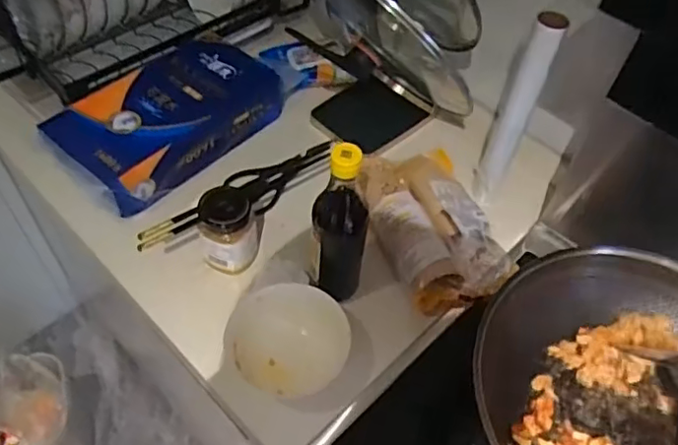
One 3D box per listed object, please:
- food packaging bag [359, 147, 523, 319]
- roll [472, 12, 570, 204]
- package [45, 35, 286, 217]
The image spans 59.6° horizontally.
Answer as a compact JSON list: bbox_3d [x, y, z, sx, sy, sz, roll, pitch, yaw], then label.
[{"bbox_3d":[0.128,-0.006,0.808,0.154,0.072,0.242,-11,55,-12],"label":"food packaging bag"},{"bbox_3d":[0.229,-0.132,0.779,0.040,0.301,0.041,2,53,-3],"label":"roll"},{"bbox_3d":[-0.251,-0.159,0.871,0.175,0.088,0.321,37,59,21],"label":"package"}]

